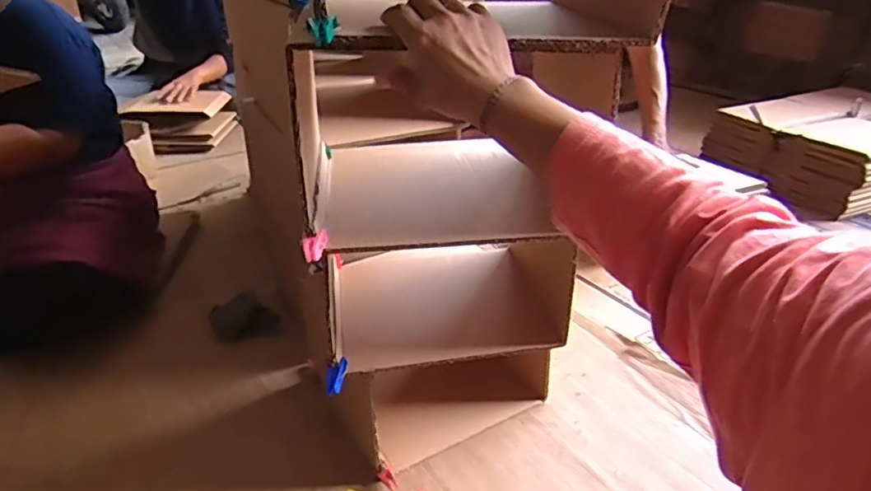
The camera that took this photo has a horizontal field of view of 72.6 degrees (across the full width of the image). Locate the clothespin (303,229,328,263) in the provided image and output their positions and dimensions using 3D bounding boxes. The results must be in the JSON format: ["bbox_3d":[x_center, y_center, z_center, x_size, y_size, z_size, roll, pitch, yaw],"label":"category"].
[{"bbox_3d":[-0.116,0.000,0.570,0.020,0.010,0.041,9,45,12],"label":"clothespin"}]

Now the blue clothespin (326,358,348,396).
[{"bbox_3d":[-0.121,0.159,0.719,0.022,0.011,0.052,4,46,5],"label":"blue clothespin"}]

